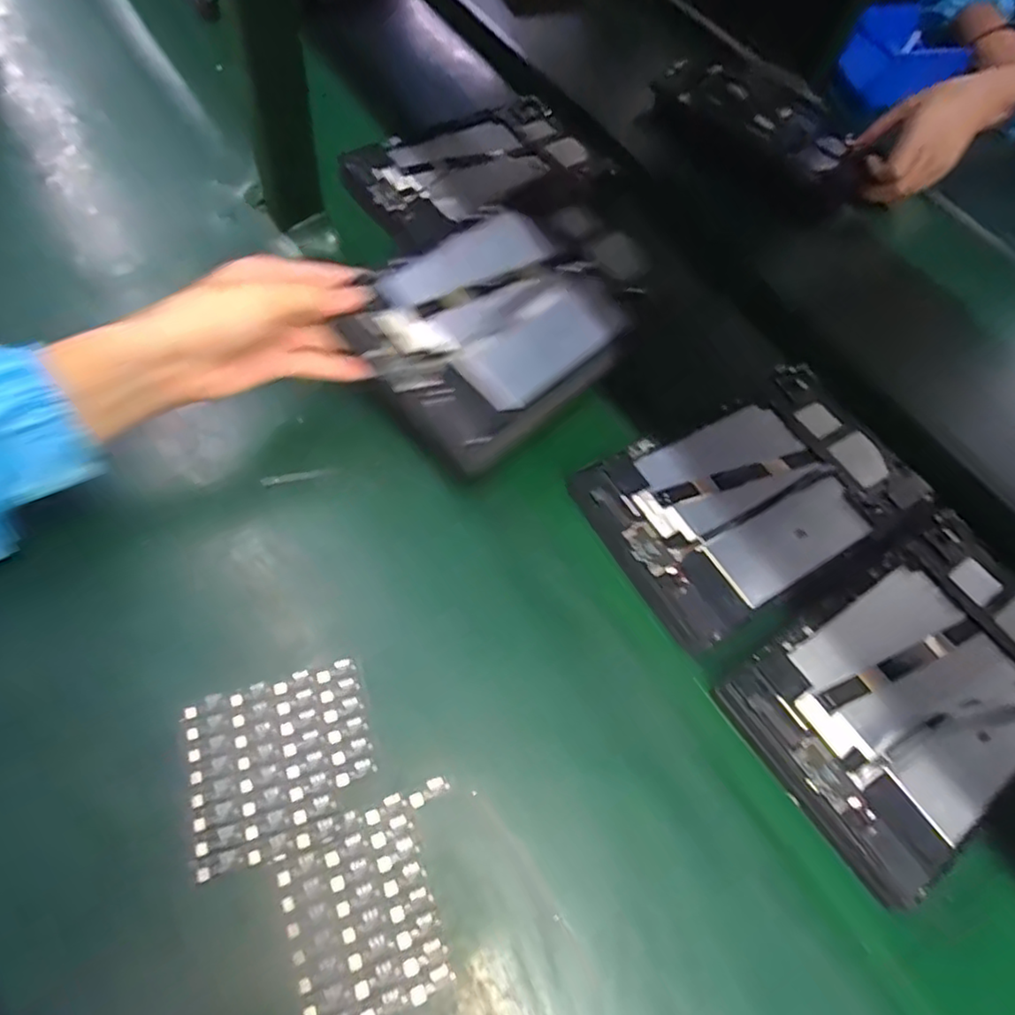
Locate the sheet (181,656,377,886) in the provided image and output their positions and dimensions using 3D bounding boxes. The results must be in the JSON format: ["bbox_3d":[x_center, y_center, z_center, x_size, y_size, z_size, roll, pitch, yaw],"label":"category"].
[{"bbox_3d":[-0.130,0.145,0.369,0.099,0.006,0.095,-12,64,-15],"label":"sheet"}]

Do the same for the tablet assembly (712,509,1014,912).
[{"bbox_3d":[0.275,0.113,0.418,0.250,0.008,0.148,-28,69,-22],"label":"tablet assembly"}]

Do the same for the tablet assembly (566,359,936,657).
[{"bbox_3d":[0.188,-0.016,0.483,0.252,0.010,0.149,-26,68,-21],"label":"tablet assembly"}]

